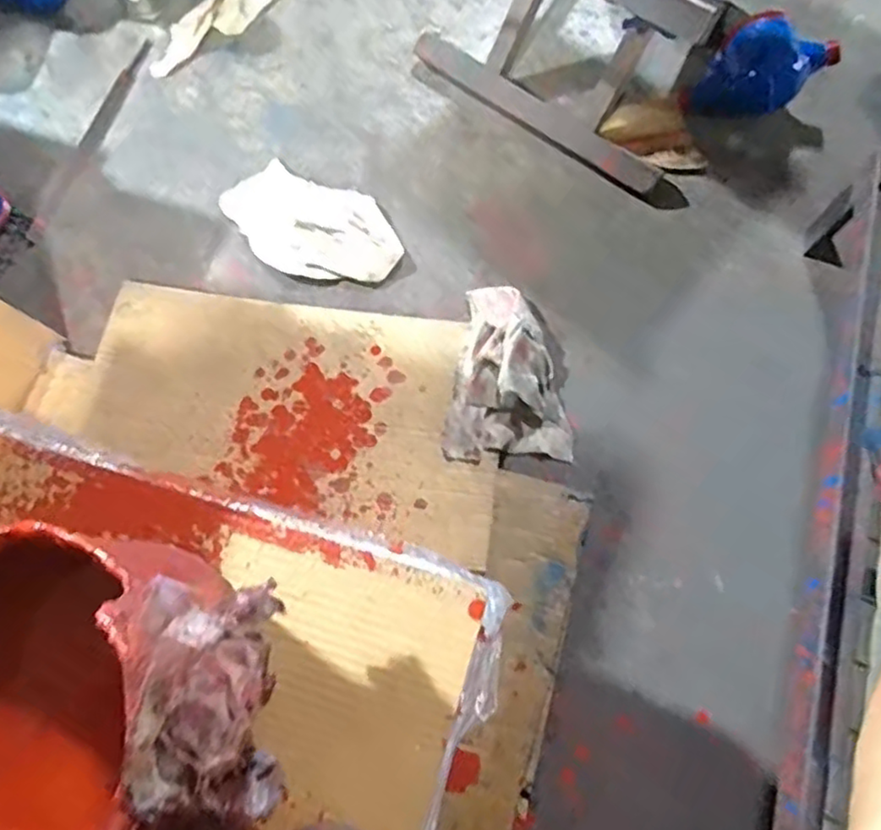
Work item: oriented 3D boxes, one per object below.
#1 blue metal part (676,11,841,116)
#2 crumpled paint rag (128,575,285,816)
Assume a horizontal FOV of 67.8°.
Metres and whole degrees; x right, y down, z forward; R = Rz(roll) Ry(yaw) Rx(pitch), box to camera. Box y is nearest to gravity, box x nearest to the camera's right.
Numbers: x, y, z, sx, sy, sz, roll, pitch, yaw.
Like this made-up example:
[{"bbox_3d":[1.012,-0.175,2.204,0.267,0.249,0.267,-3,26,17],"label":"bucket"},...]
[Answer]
[{"bbox_3d":[0.358,-0.389,0.751,0.118,0.079,0.110,-39,77,-8],"label":"blue metal part"},{"bbox_3d":[-0.104,0.135,0.305,0.046,0.096,0.109,-6,75,0],"label":"crumpled paint rag"}]

